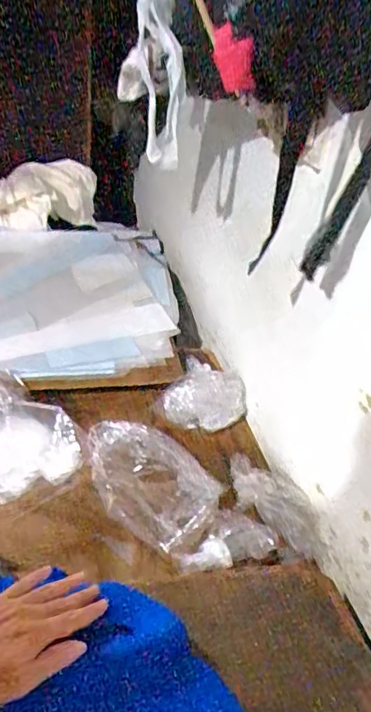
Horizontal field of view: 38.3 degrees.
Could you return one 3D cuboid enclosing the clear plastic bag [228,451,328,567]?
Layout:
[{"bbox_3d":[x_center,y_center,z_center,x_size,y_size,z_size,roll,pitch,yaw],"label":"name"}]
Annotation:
[{"bbox_3d":[0.114,0.199,0.746,0.064,0.080,0.188,-14,39,-29],"label":"clear plastic bag"}]

